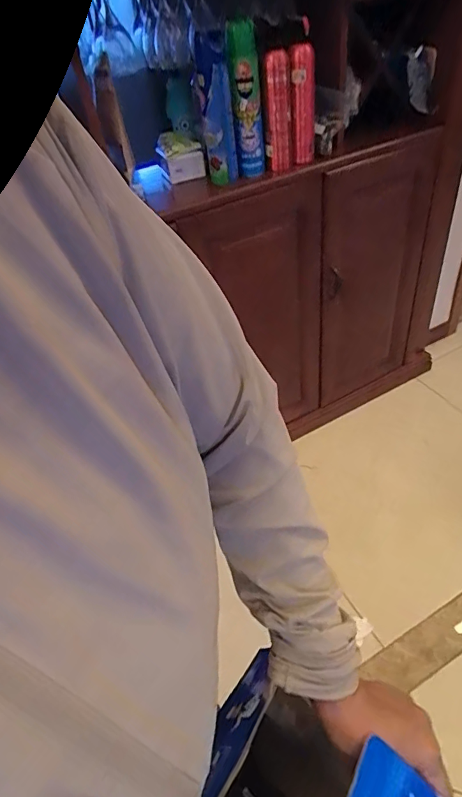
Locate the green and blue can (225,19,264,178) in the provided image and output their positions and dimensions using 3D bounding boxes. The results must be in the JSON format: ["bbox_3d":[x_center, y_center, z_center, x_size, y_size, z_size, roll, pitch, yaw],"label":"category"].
[{"bbox_3d":[0.033,-0.619,0.957,0.059,0.277,0.073,-2,42,6],"label":"green and blue can"}]

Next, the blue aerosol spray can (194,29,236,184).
[{"bbox_3d":[-0.033,-0.595,0.946,0.063,0.265,0.070,-9,41,-1],"label":"blue aerosol spray can"}]

